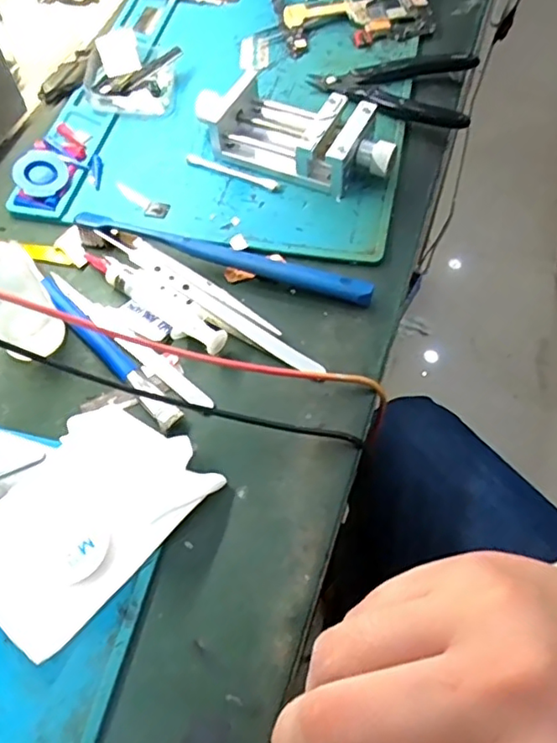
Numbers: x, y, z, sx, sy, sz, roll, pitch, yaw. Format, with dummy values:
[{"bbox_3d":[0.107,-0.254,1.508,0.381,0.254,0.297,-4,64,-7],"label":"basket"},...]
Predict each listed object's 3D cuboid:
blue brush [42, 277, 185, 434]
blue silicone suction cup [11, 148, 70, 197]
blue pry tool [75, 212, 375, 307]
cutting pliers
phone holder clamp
[{"bbox_3d":[-0.096,-0.014,0.330,0.012,0.007,0.127,-39,66,-19],"label":"blue brush"},{"bbox_3d":[-0.157,-0.130,0.393,0.033,0.015,0.037,-25,62,-12],"label":"blue silicone suction cup"},{"bbox_3d":[-0.034,-0.070,0.356,0.184,0.013,0.016,17,62,11],"label":"blue pry tool"},{"bbox_3d":[0.082,-0.209,0.432,0.113,0.013,0.068,11,61,8],"label":"cutting pliers"},{"bbox_3d":[0.010,-0.159,0.394,0.136,0.033,0.058,26,64,16],"label":"phone holder clamp"}]

